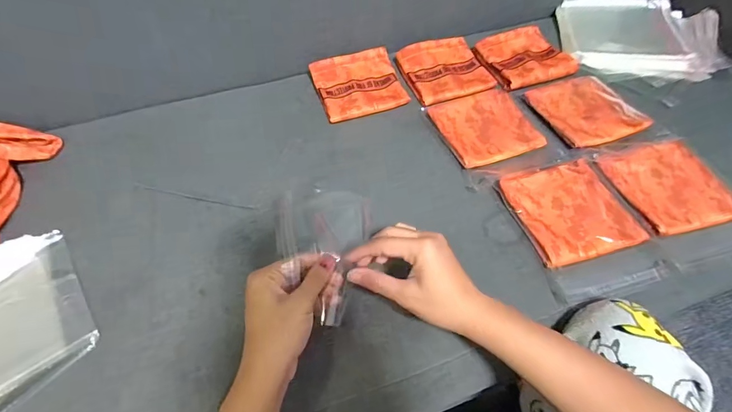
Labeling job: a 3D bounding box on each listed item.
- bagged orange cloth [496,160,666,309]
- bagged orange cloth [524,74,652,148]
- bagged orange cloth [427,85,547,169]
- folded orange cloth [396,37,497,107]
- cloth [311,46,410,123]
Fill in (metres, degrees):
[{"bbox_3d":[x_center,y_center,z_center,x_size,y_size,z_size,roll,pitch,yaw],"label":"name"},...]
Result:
[{"bbox_3d":[0.239,0.017,0.421,0.128,0.013,0.160,-14,57,-8],"label":"bagged orange cloth"},{"bbox_3d":[0.309,-0.141,0.536,0.120,0.014,0.129,-16,57,-10],"label":"bagged orange cloth"},{"bbox_3d":[0.170,-0.114,0.522,0.135,0.008,0.120,-19,57,-11],"label":"bagged orange cloth"},{"bbox_3d":[0.127,-0.212,0.590,0.130,0.024,0.127,-13,57,-8],"label":"folded orange cloth"},{"bbox_3d":[-0.011,-0.189,0.571,0.124,0.020,0.119,-17,57,-10],"label":"cloth"}]

